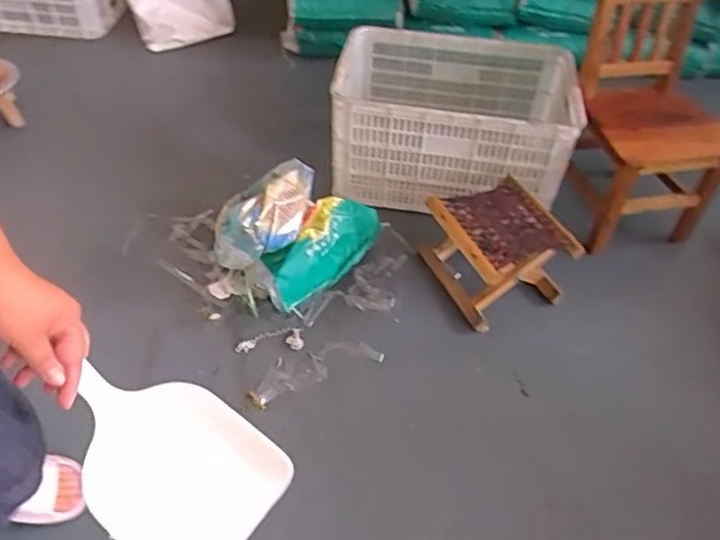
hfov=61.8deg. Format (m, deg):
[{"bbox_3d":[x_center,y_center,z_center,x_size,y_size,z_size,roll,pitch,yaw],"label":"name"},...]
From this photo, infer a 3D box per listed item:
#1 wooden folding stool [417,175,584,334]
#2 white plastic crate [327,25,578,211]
[{"bbox_3d":[0.326,-0.052,1.445,0.266,0.185,0.283,-18,49,-18],"label":"wooden folding stool"},{"bbox_3d":[0.257,-0.430,1.704,0.632,0.297,0.464,8,46,6],"label":"white plastic crate"}]

